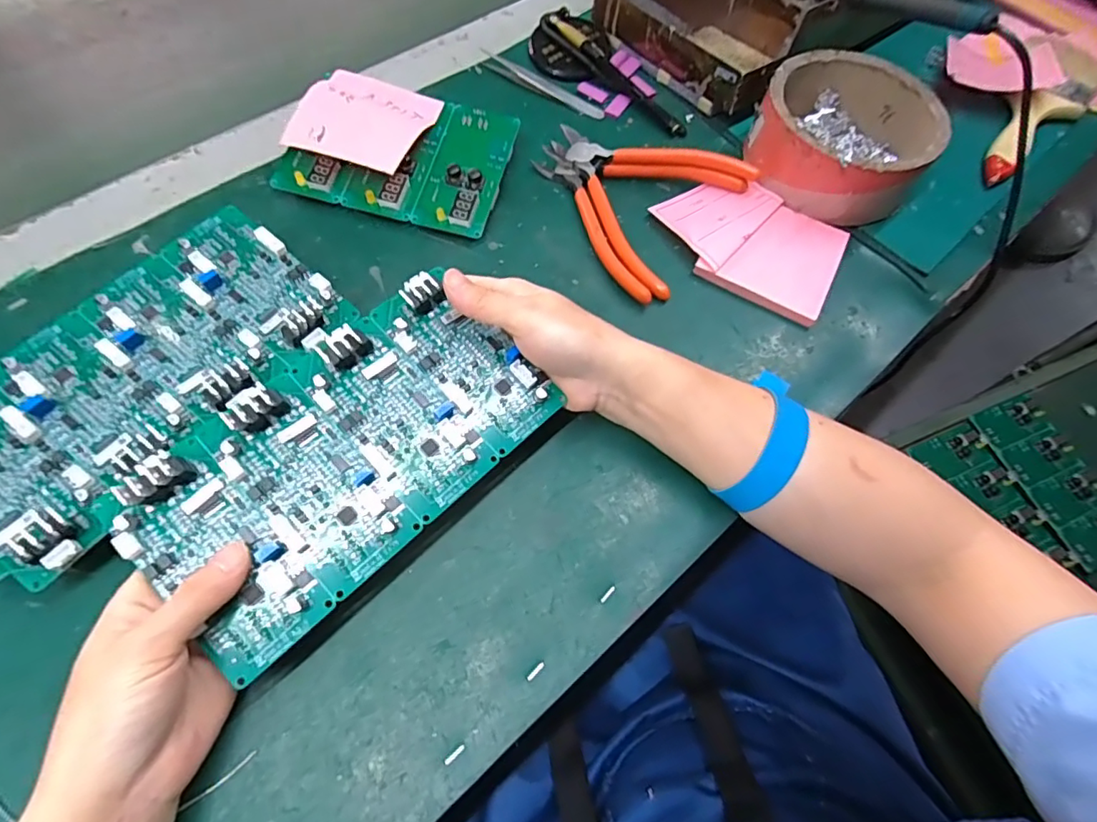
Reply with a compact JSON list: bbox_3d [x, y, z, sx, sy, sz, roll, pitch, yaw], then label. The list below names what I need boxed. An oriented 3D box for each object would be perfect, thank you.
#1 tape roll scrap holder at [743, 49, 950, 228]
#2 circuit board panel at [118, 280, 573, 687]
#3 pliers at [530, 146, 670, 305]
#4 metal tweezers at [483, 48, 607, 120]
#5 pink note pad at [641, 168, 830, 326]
[{"bbox_3d":[0.211,-0.197,0.397,0.115,0.053,0.117,1,64,-3],"label":"tape roll scrap holder"},{"bbox_3d":[-0.096,0.015,0.264,0.103,0.031,0.189,43,69,16],"label":"circuit board panel"},{"bbox_3d":[0.035,-0.132,0.379,0.027,0.015,0.144,-24,68,-14],"label":"pliers"},{"bbox_3d":[-0.004,-0.261,0.437,0.109,0.009,0.015,30,66,11],"label":"metal tweezers"},{"bbox_3d":[0.159,-0.109,0.380,0.080,0.009,0.088,30,66,10],"label":"pink note pad"}]

